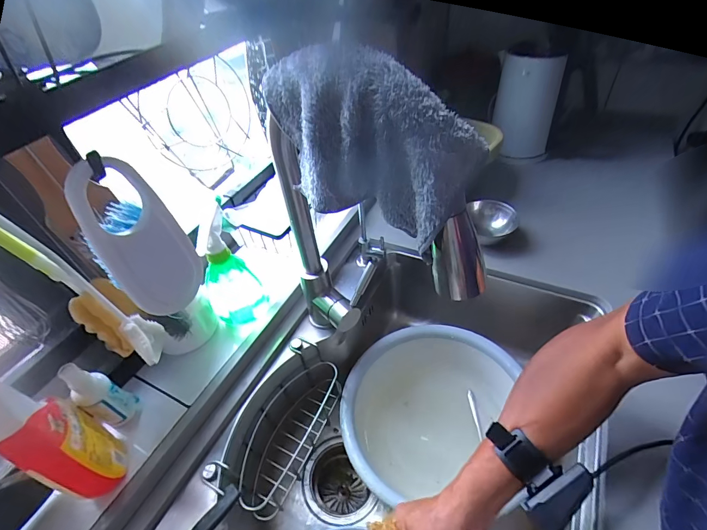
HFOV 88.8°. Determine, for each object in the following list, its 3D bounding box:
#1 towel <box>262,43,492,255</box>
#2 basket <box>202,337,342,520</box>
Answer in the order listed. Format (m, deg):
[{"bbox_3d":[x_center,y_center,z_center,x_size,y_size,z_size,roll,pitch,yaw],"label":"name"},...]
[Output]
[{"bbox_3d":[0.007,-0.107,0.319,0.189,0.137,0.072,29,54,31],"label":"towel"},{"bbox_3d":[-0.112,0.248,0.566,0.096,0.127,0.228,16,48,22],"label":"basket"}]

